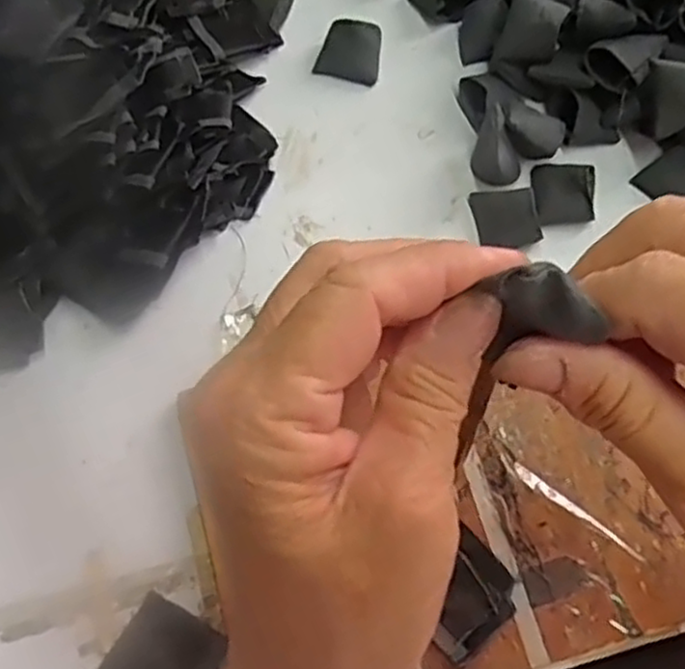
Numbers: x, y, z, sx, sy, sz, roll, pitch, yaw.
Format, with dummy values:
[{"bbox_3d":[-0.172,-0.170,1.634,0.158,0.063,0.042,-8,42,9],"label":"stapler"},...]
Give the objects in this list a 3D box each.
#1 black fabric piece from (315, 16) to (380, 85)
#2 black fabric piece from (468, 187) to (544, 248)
[{"bbox_3d":[0.006,-0.185,0.472,0.040,0.023,0.033,17,70,7],"label":"black fabric piece"},{"bbox_3d":[0.095,-0.070,0.427,0.035,0.007,0.039,-15,78,22],"label":"black fabric piece"}]

